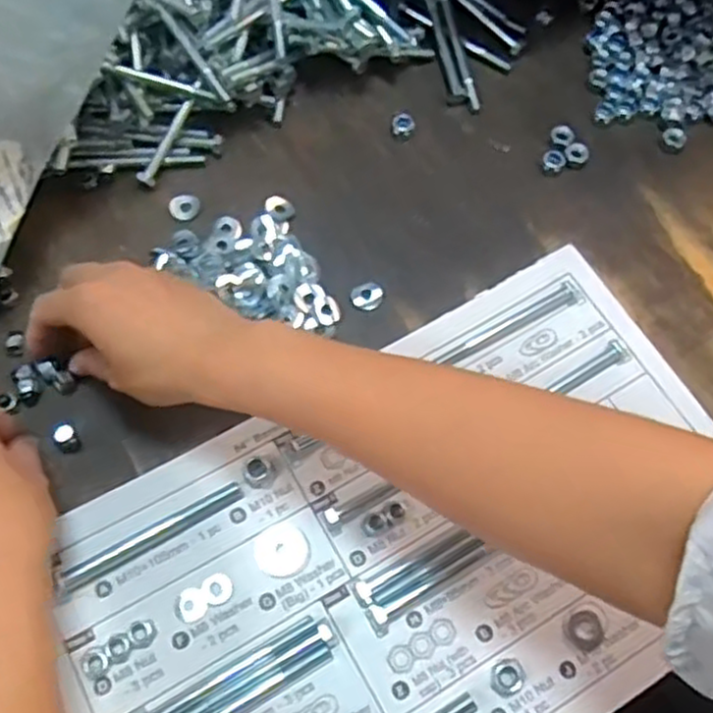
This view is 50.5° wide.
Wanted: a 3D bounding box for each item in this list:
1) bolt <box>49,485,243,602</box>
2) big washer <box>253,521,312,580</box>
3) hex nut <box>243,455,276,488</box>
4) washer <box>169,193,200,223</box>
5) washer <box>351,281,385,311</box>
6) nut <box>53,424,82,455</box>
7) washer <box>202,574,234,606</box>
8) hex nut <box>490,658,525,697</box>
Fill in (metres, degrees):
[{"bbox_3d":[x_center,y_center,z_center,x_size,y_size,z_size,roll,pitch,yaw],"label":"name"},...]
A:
[{"bbox_3d":[-0.115,0.100,0.425,0.108,0.013,0.014,-30,72,-14],"label":"bolt"},{"bbox_3d":[-0.042,0.110,0.430,0.030,0.004,0.030,1,67,-2],"label":"big washer"},{"bbox_3d":[-0.057,0.067,0.445,0.018,0.004,0.019,-24,70,-12],"label":"hex nut"},{"bbox_3d":[-0.117,-0.102,0.516,0.020,0.004,0.019,1,67,-2],"label":"washer"},{"bbox_3d":[0.008,-0.040,0.501,0.020,0.005,0.021,41,71,13],"label":"washer"},{"bbox_3d":[-0.172,0.049,0.450,0.013,0.010,0.016,-30,72,-14],"label":"nut"},{"bbox_3d":[-0.077,0.129,0.418,0.016,0.004,0.017,1,67,-2],"label":"washer"},{"bbox_3d":[0.081,0.171,0.403,0.019,0.005,0.017,-24,70,-12],"label":"hex nut"}]

